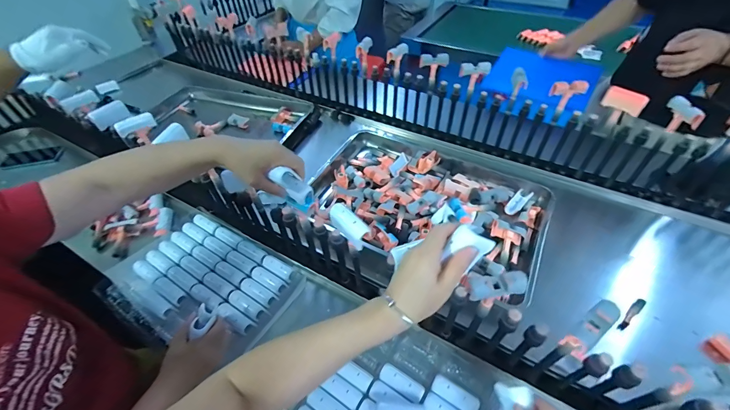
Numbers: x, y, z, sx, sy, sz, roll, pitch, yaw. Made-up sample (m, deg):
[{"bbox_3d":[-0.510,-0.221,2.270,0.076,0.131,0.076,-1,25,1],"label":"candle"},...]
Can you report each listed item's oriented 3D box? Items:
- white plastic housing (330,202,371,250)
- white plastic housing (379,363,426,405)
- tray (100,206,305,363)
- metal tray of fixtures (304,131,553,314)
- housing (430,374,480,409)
[{"bbox_3d":[-0.025,0.030,0.495,0.078,0.022,0.033,35,57,29],"label":"white plastic housing"},{"bbox_3d":[0.060,0.297,0.536,0.075,0.019,0.031,28,54,24],"label":"white plastic housing"},{"bbox_3d":[-0.335,0.154,0.672,0.349,0.041,0.247,24,53,22],"label":"tray"},{"bbox_3d":[0.161,-0.023,0.847,0.573,0.066,0.428,22,52,21],"label":"metal tray of fixtures"},{"bbox_3d":[0.145,0.309,0.521,0.074,0.018,0.033,25,53,23],"label":"housing"}]

